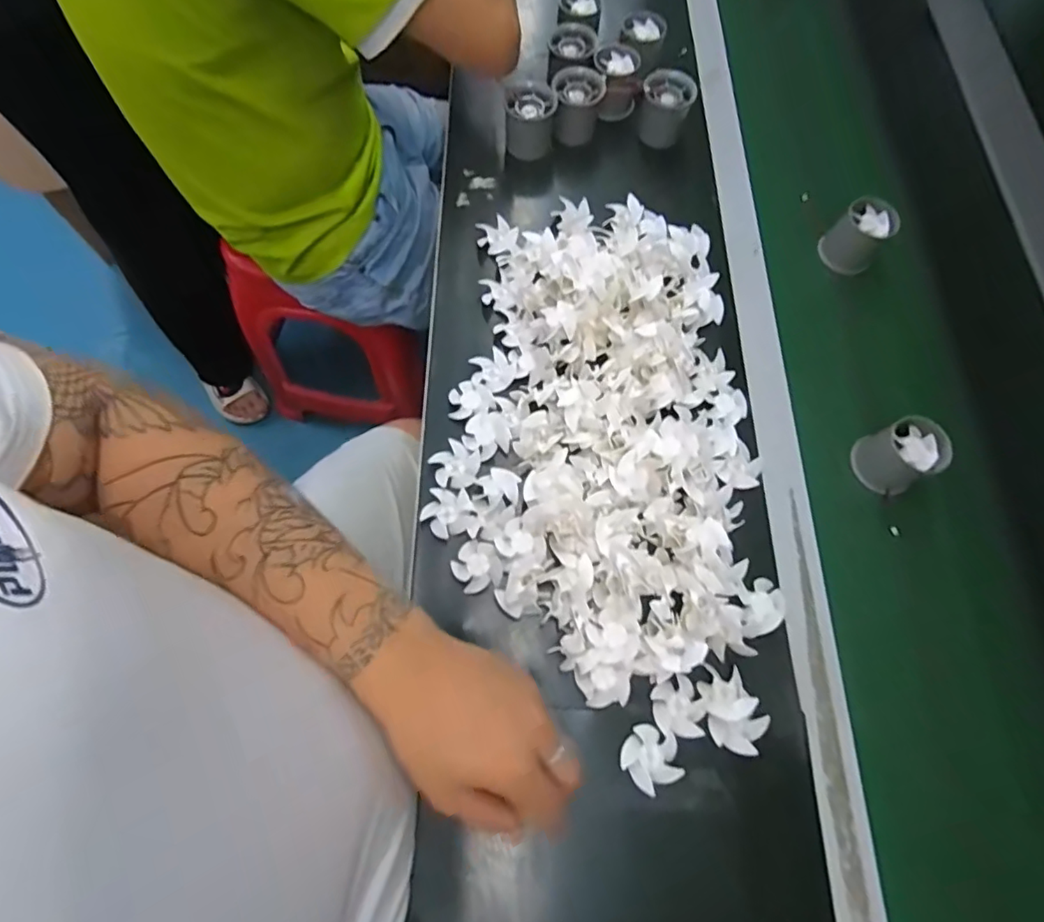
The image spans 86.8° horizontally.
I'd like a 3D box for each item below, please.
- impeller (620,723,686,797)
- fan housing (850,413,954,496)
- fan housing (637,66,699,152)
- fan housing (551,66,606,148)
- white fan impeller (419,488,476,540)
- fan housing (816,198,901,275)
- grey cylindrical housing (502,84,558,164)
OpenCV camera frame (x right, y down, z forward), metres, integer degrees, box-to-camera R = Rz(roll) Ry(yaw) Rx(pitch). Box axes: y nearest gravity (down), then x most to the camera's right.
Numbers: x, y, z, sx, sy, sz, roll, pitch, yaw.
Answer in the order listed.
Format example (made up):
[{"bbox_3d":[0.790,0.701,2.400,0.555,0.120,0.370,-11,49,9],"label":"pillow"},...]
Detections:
[{"bbox_3d":[0.095,0.216,0.401,0.042,0.010,0.041,1,69,-2],"label":"impeller"},{"bbox_3d":[0.331,-0.004,0.481,0.055,0.052,0.052,1,69,-2],"label":"fan housing"},{"bbox_3d":[0.158,-0.389,0.621,0.055,0.064,0.050,15,69,3],"label":"fan housing"},{"bbox_3d":[0.060,-0.393,0.617,0.056,0.058,0.057,10,69,1],"label":"fan housing"},{"bbox_3d":[-0.063,0.043,0.465,0.039,0.009,0.041,1,69,-2],"label":"white fan impeller"},{"bbox_3d":[0.347,-0.231,0.569,0.052,0.054,0.049,1,69,-2],"label":"fan housing"},{"bbox_3d":[0.009,-0.377,0.616,0.052,0.056,0.048,1,69,-2],"label":"grey cylindrical housing"}]

